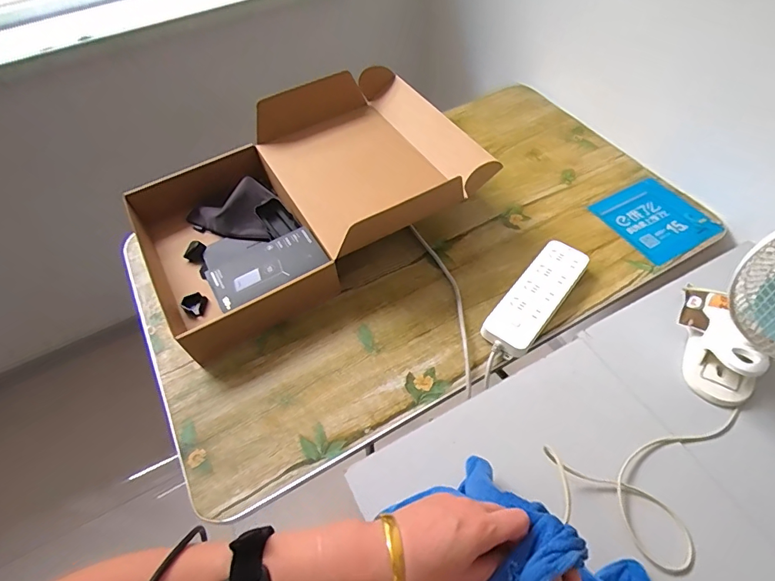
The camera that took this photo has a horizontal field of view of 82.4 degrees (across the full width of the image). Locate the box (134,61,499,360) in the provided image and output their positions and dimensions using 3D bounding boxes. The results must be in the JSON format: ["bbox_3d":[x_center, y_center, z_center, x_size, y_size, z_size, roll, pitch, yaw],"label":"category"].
[{"bbox_3d":[-0.138,-0.166,0.788,0.598,0.151,0.359,-29,58,-16],"label":"box"}]

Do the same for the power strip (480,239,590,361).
[{"bbox_3d":[0.237,0.009,0.707,0.081,0.034,0.231,33,63,23],"label":"power strip"}]

